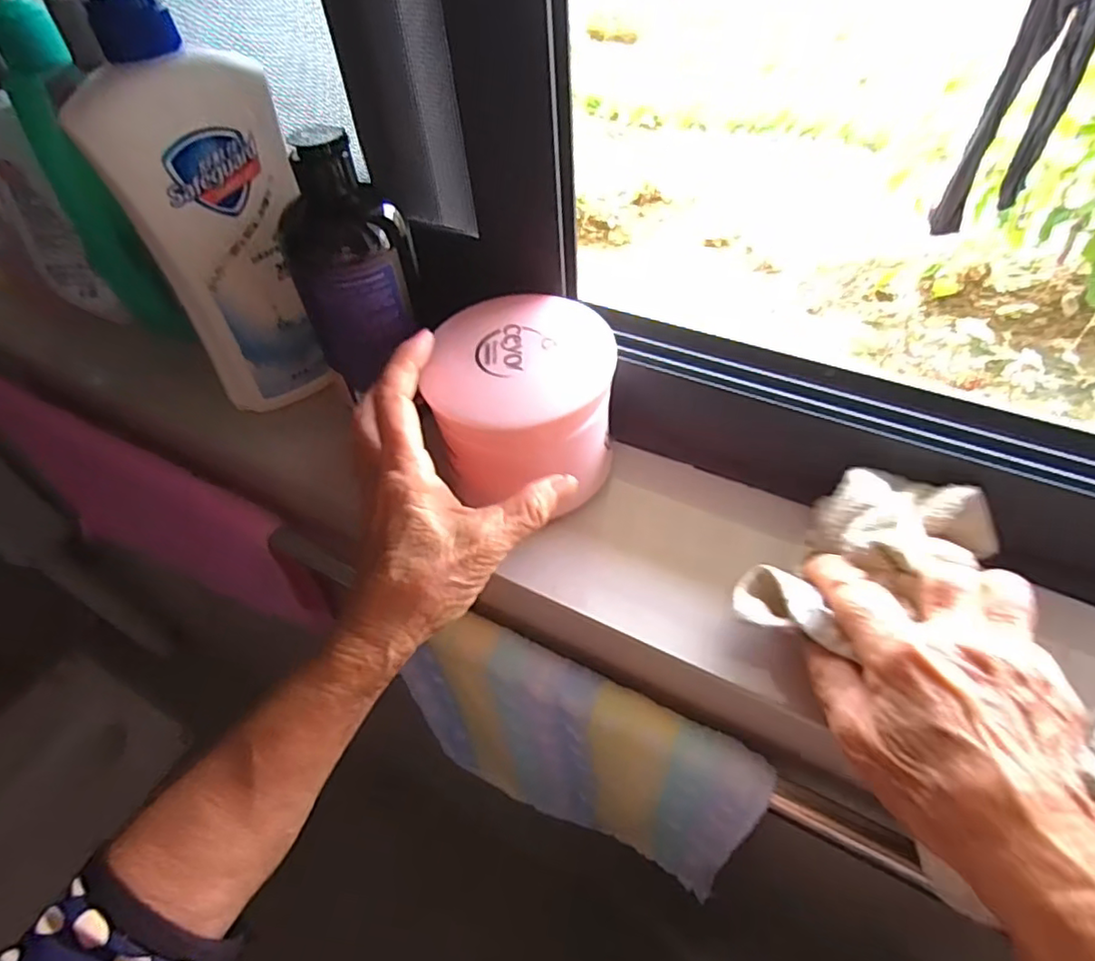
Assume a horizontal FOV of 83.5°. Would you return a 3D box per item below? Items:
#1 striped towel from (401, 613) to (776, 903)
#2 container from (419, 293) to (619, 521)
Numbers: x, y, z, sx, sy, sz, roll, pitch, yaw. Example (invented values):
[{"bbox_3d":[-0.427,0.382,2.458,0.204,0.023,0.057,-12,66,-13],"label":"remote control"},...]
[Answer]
[{"bbox_3d":[0.007,0.173,0.399,0.227,0.216,0.031,20,53,19],"label":"striped towel"},{"bbox_3d":[-0.011,-0.042,0.339,0.092,0.074,0.088,1,49,4],"label":"container"}]

